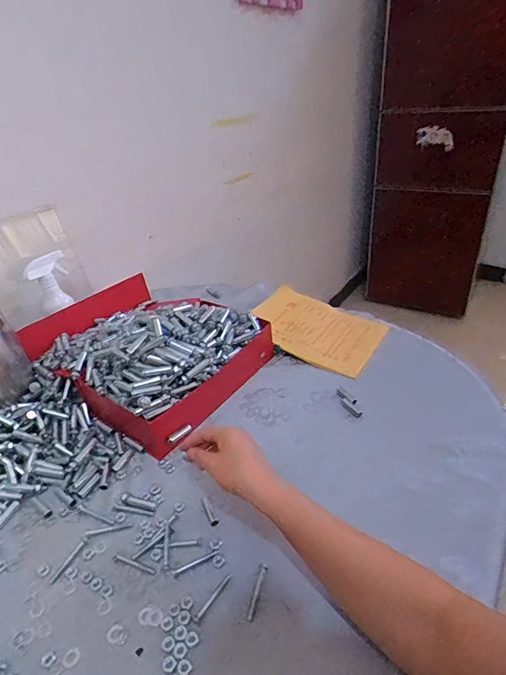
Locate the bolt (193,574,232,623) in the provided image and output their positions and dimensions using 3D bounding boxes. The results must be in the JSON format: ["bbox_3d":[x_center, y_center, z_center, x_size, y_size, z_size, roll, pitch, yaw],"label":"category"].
[{"bbox_3d":[-0.043,0.281,0.445,0.008,0.004,0.056,23,44,34],"label":"bolt"}]

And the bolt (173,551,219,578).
[{"bbox_3d":[-0.067,0.261,0.477,0.056,0.004,0.008,-18,37,-18],"label":"bolt"}]

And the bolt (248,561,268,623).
[{"bbox_3d":[0.005,0.275,0.444,0.011,0.005,0.056,5,36,13],"label":"bolt"}]

